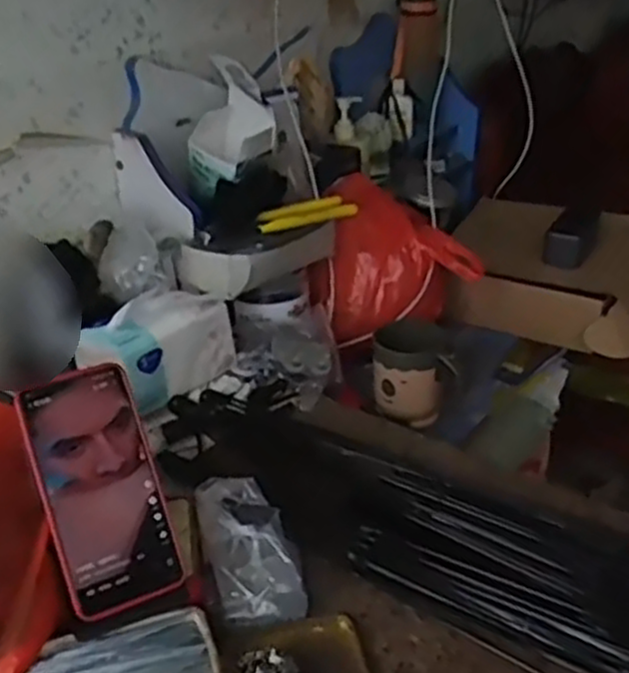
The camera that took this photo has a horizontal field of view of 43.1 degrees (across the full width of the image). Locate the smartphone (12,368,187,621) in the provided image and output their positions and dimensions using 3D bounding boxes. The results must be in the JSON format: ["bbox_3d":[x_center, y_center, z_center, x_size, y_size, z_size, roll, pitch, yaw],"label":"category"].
[{"bbox_3d":[-0.146,0.103,0.547,0.078,0.162,0.011,-16,-7,-22],"label":"smartphone"}]

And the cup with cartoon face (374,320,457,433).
[{"bbox_3d":[0.116,0.041,0.923,0.093,0.095,0.080,2,29,10],"label":"cup with cartoon face"}]

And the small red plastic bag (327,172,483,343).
[{"bbox_3d":[0.100,-0.100,1.023,0.200,0.157,0.122,-4,29,-3],"label":"small red plastic bag"}]

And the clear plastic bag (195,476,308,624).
[{"bbox_3d":[-0.051,0.158,0.617,0.071,0.052,0.131,-14,48,-19],"label":"clear plastic bag"}]

